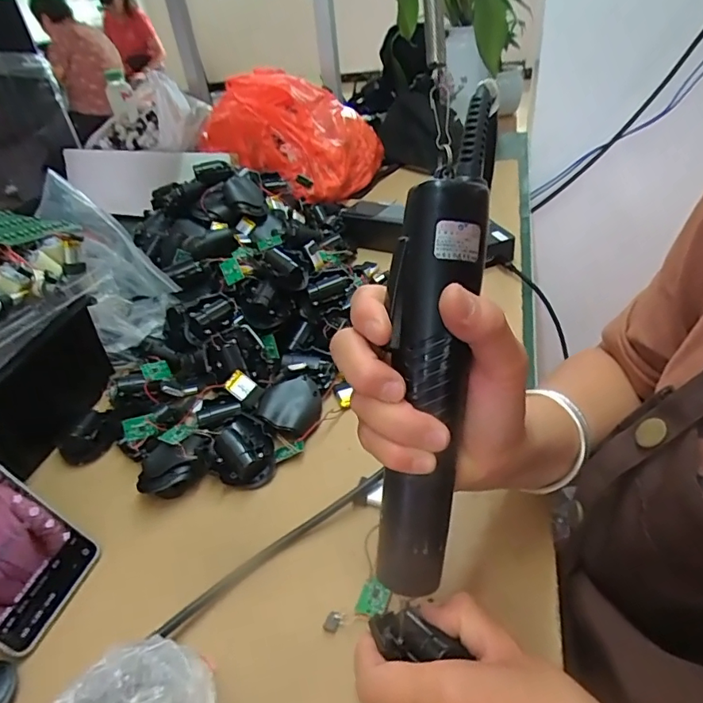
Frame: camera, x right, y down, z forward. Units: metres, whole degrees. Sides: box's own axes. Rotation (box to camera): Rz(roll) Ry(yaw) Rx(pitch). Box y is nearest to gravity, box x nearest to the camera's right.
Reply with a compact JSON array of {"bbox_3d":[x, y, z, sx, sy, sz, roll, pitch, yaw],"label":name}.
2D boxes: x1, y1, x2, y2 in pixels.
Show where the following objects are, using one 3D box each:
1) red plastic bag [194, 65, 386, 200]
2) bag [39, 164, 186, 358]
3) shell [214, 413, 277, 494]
[{"bbox_3d":[-0.084,-0.387,0.883,0.268,0.172,0.305,-33,44,-30],"label":"red plastic bag"},{"bbox_3d":[-0.268,-0.112,0.540,0.084,0.167,0.141,-29,42,-27],"label":"bag"},{"bbox_3d":[-0.088,0.079,0.405,0.046,0.033,0.054,-20,39,-16],"label":"shell"}]

